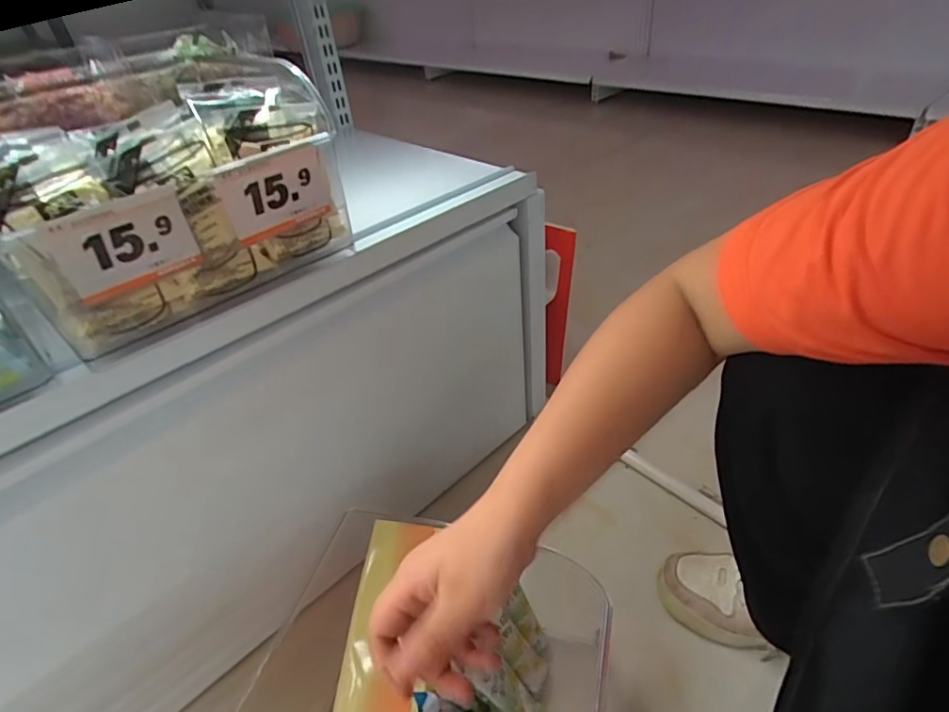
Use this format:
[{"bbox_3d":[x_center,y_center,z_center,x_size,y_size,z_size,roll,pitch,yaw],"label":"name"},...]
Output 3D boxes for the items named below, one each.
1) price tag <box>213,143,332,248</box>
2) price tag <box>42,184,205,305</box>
[{"bbox_3d":[-0.153,-0.127,0.410,0.082,0.061,0.007,-34,49,-27],"label":"price tag"},{"bbox_3d":[-0.233,-0.074,0.354,0.080,0.054,0.006,-33,46,-29],"label":"price tag"}]

